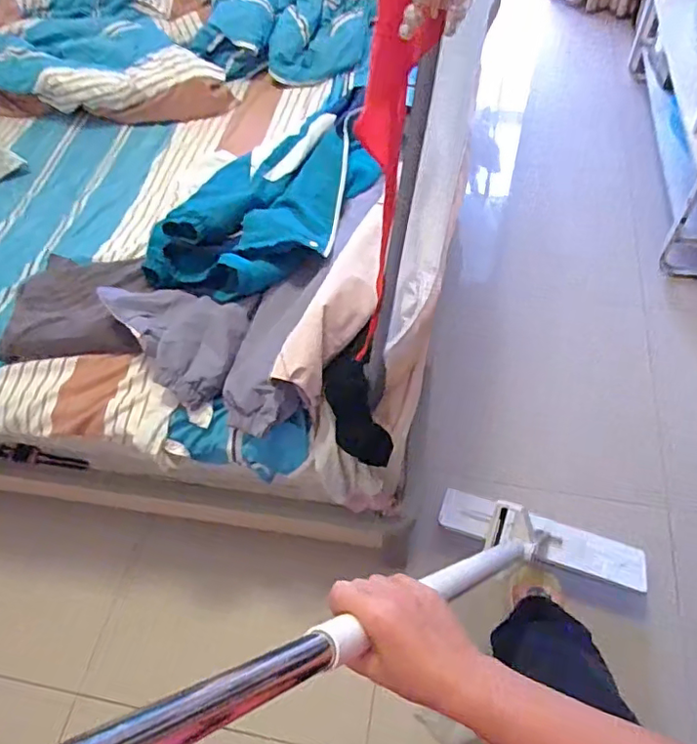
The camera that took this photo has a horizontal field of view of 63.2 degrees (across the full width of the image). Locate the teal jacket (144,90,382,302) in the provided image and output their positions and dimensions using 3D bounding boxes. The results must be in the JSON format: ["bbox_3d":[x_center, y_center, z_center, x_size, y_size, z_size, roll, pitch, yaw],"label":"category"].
[{"bbox_3d":[-0.146,-0.317,1.030,0.309,0.100,0.479,17,60,15],"label":"teal jacket"}]

